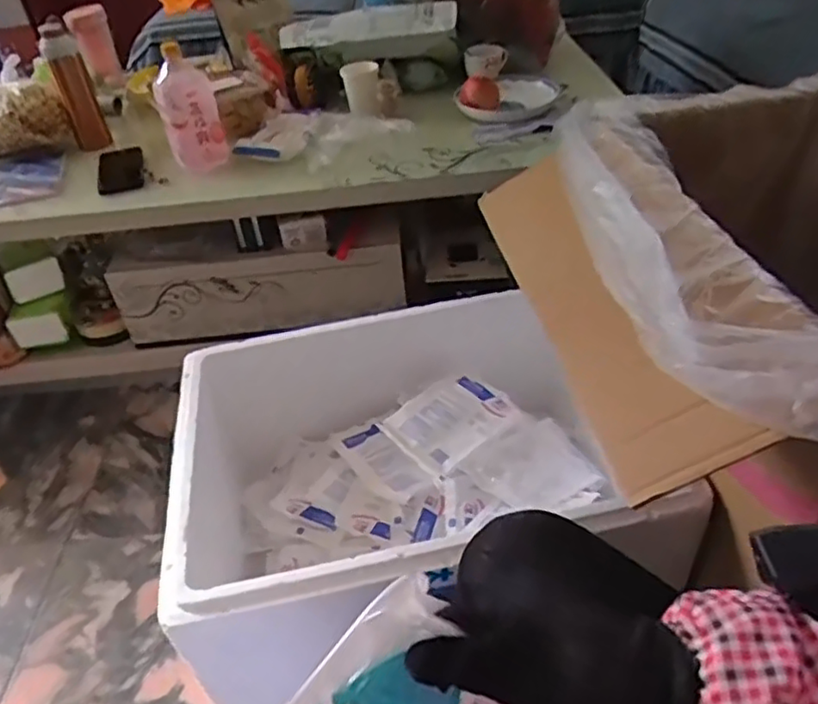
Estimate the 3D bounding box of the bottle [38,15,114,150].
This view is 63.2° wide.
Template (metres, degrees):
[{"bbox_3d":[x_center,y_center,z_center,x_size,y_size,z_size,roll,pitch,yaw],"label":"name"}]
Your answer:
[{"bbox_3d":[-0.618,-0.488,1.234,0.065,0.226,0.072,-21,42,-19],"label":"bottle"}]

